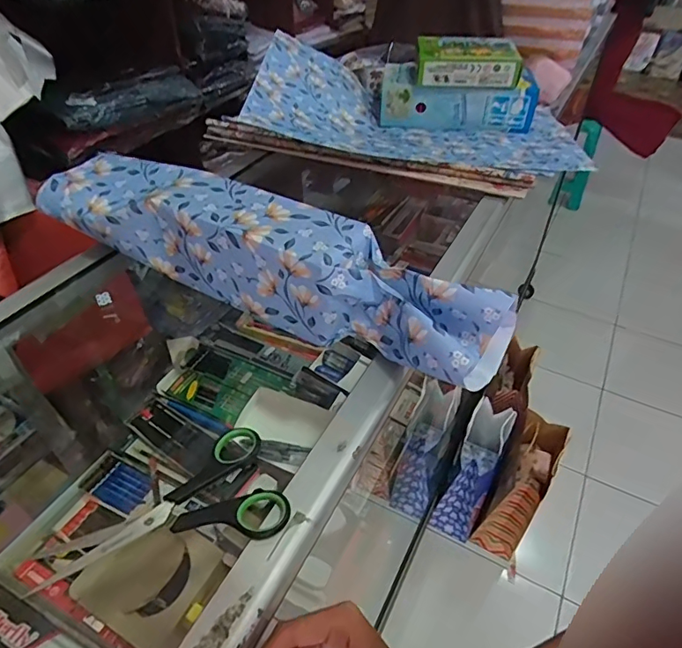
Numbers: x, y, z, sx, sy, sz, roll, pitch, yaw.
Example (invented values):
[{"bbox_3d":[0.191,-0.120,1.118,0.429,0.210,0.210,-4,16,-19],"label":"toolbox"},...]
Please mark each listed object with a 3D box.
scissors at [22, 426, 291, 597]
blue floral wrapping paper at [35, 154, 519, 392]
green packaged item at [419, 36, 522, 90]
[{"bbox_3d":[-0.116,0.116,0.329,0.152,0.016,0.080,-9,45,-12],"label":"scissors"},{"bbox_3d":[-0.082,-0.064,0.452,0.464,0.082,0.090,23,47,20],"label":"blue floral wrapping paper"},{"bbox_3d":[0.191,-0.398,0.742,0.146,0.049,0.096,7,44,4],"label":"green packaged item"}]

